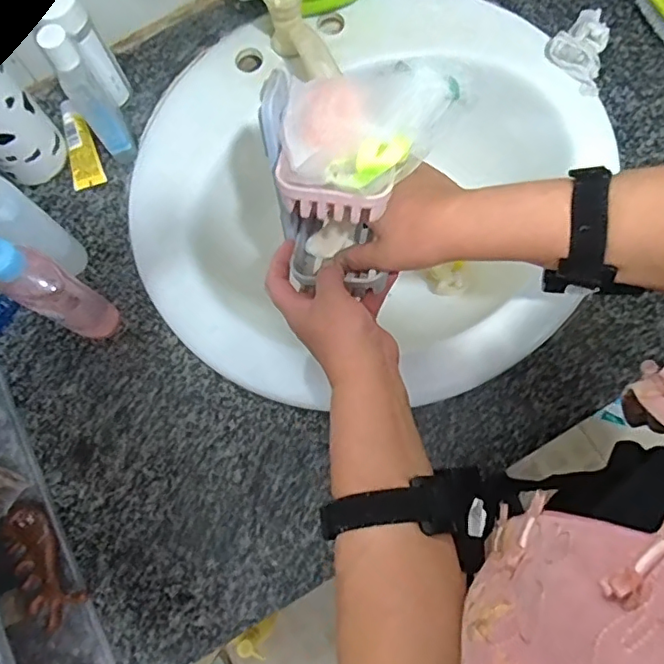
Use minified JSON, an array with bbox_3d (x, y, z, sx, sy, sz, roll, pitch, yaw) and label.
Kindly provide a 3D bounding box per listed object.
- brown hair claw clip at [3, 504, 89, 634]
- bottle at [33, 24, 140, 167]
[{"bbox_3d":[-0.241,0.193,0.466,0.042,0.033,0.098,-33,77,-7],"label":"brown hair claw clip"},{"bbox_3d":[-0.224,-0.217,0.514,0.029,0.133,0.058,-31,77,-7],"label":"bottle"}]

